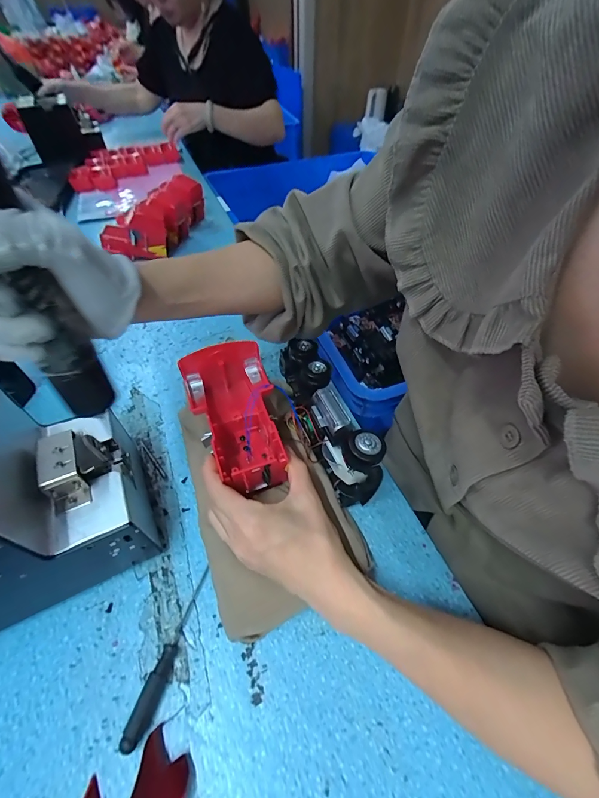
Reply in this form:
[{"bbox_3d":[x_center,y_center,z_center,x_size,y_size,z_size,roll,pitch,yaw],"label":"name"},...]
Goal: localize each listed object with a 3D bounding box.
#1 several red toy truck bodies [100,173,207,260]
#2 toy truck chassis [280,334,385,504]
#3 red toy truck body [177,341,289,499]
[{"bbox_3d":[-0.277,-0.359,0.665,0.098,0.083,0.227,13,52,10],"label":"several red toy truck bodies"},{"bbox_3d":[0.018,0.018,0.360,0.058,0.078,0.192,-18,53,-15],"label":"toy truck chassis"},{"bbox_3d":[-0.055,0.019,0.304,0.072,0.086,0.116,-17,53,-15],"label":"red toy truck body"}]

